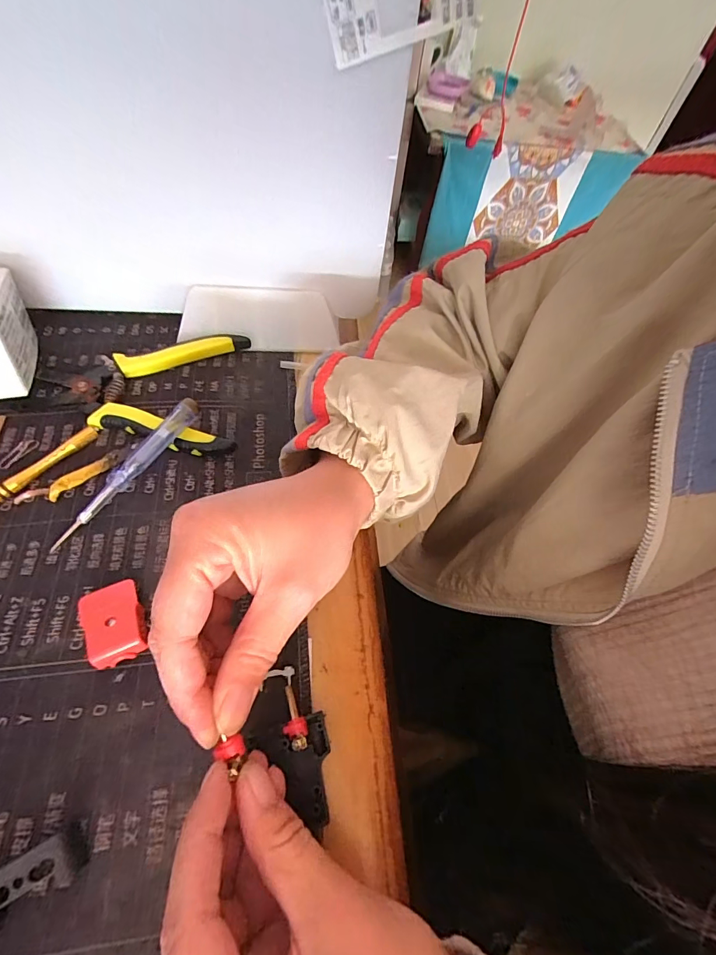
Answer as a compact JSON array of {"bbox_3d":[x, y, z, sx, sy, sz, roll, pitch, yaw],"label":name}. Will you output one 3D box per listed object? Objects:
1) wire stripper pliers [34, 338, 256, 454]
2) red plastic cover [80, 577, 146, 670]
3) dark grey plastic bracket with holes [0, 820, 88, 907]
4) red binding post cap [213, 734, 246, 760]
[{"bbox_3d":[-0.161,-0.066,0.310,0.142,0.014,0.113,1,58,-4],"label":"wire stripper pliers"},{"bbox_3d":[-0.132,0.079,0.225,0.029,0.011,0.043,-24,63,-18],"label":"red plastic cover"},{"bbox_3d":[-0.135,0.167,0.172,0.038,0.013,0.019,-27,64,-20],"label":"dark grey plastic bracket with holes"},{"bbox_3d":[-0.051,0.108,0.165,0.012,0.004,0.008,-10,60,-11],"label":"red binding post cap"}]

